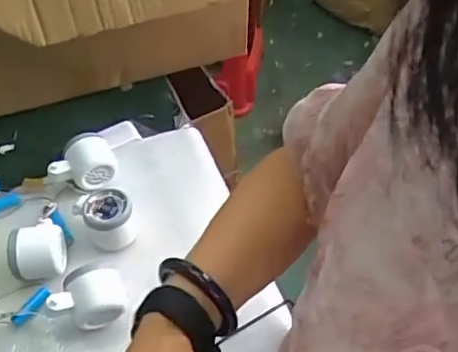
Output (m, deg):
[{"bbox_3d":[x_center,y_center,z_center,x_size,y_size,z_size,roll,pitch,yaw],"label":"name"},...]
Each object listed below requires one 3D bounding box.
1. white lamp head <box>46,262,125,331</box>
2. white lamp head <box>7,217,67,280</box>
[{"bbox_3d":[-0.152,0.130,0.620,0.079,0.057,0.057,-13,52,-10],"label":"white lamp head"},{"bbox_3d":[-0.217,0.083,0.651,0.057,0.045,0.066,-7,51,-6],"label":"white lamp head"}]

